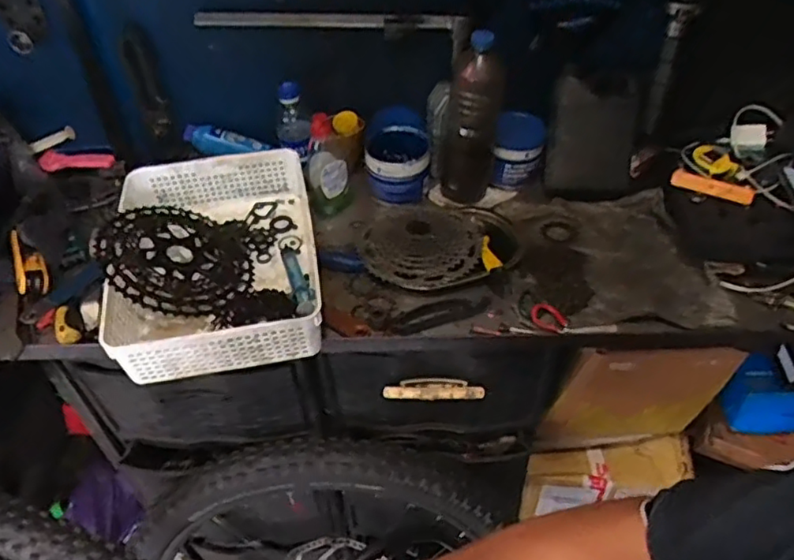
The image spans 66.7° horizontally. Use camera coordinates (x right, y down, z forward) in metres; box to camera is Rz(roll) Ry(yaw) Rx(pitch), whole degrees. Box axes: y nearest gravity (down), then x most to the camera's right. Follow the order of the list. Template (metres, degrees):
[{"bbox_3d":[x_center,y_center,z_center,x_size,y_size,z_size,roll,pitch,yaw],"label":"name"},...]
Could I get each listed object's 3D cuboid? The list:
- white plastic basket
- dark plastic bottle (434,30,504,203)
[{"bbox_3d":[-0.237,-0.030,0.813,0.251,0.095,0.333,-8,46,-6],"label":"white plastic basket"},{"bbox_3d":[0.112,-0.260,0.914,0.088,0.229,0.087,5,46,6],"label":"dark plastic bottle"}]

